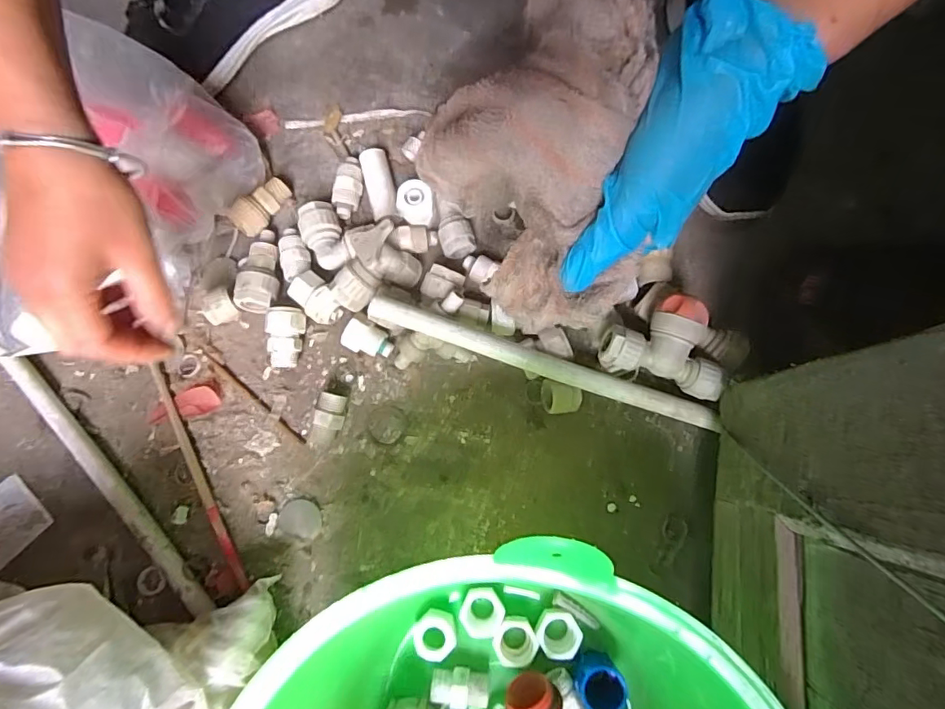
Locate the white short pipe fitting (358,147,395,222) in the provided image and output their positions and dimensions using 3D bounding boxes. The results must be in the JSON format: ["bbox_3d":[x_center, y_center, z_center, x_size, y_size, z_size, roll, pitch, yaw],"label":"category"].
[{"bbox_3d":[-0.080,-0.142,0.431,0.023,0.020,0.066,-13,79,-2],"label":"white short pipe fitting"}]

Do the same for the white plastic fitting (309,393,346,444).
[{"bbox_3d":[-0.112,0.051,0.395,0.023,0.025,0.041,13,80,3],"label":"white plastic fitting"}]

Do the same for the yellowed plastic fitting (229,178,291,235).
[{"bbox_3d":[-0.178,-0.125,0.430,0.025,0.026,0.054,41,82,8],"label":"yellowed plastic fitting"}]

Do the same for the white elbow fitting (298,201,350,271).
[{"bbox_3d":[-0.121,-0.095,0.418,0.031,0.027,0.056,-20,80,-3],"label":"white elbow fitting"}]

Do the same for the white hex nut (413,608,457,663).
[{"bbox_3d":[-0.027,0.200,0.365,0.029,0.018,0.031,20,80,4],"label":"white hex nut"}]

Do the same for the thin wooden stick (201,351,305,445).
[{"bbox_3d":[-0.177,0.035,0.410,0.111,0.005,0.006,39,82,7],"label":"thin wooden stick"}]

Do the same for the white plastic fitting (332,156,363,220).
[{"bbox_3d":[-0.105,-0.142,0.435,0.023,0.020,0.053,5,79,2],"label":"white plastic fitting"}]

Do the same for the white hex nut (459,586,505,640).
[{"bbox_3d":[0.007,0.186,0.367,0.028,0.015,0.032,24,80,5],"label":"white hex nut"}]

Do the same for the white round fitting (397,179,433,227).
[{"bbox_3d":[-0.046,-0.123,0.409,0.028,0.021,0.027,0,79,1],"label":"white round fitting"}]

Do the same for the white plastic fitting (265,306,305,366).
[{"bbox_3d":[-0.148,-0.013,0.407,0.027,0.031,0.046,-2,79,0],"label":"white plastic fitting"}]

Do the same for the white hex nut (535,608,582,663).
[{"bbox_3d":[0.061,0.199,0.365,0.030,0.021,0.031,23,80,5],"label":"white hex nut"}]

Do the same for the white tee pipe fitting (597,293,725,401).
[{"bbox_3d":[0.141,-0.009,0.365,0.092,0.039,0.061,16,81,7],"label":"white tee pipe fitting"}]

